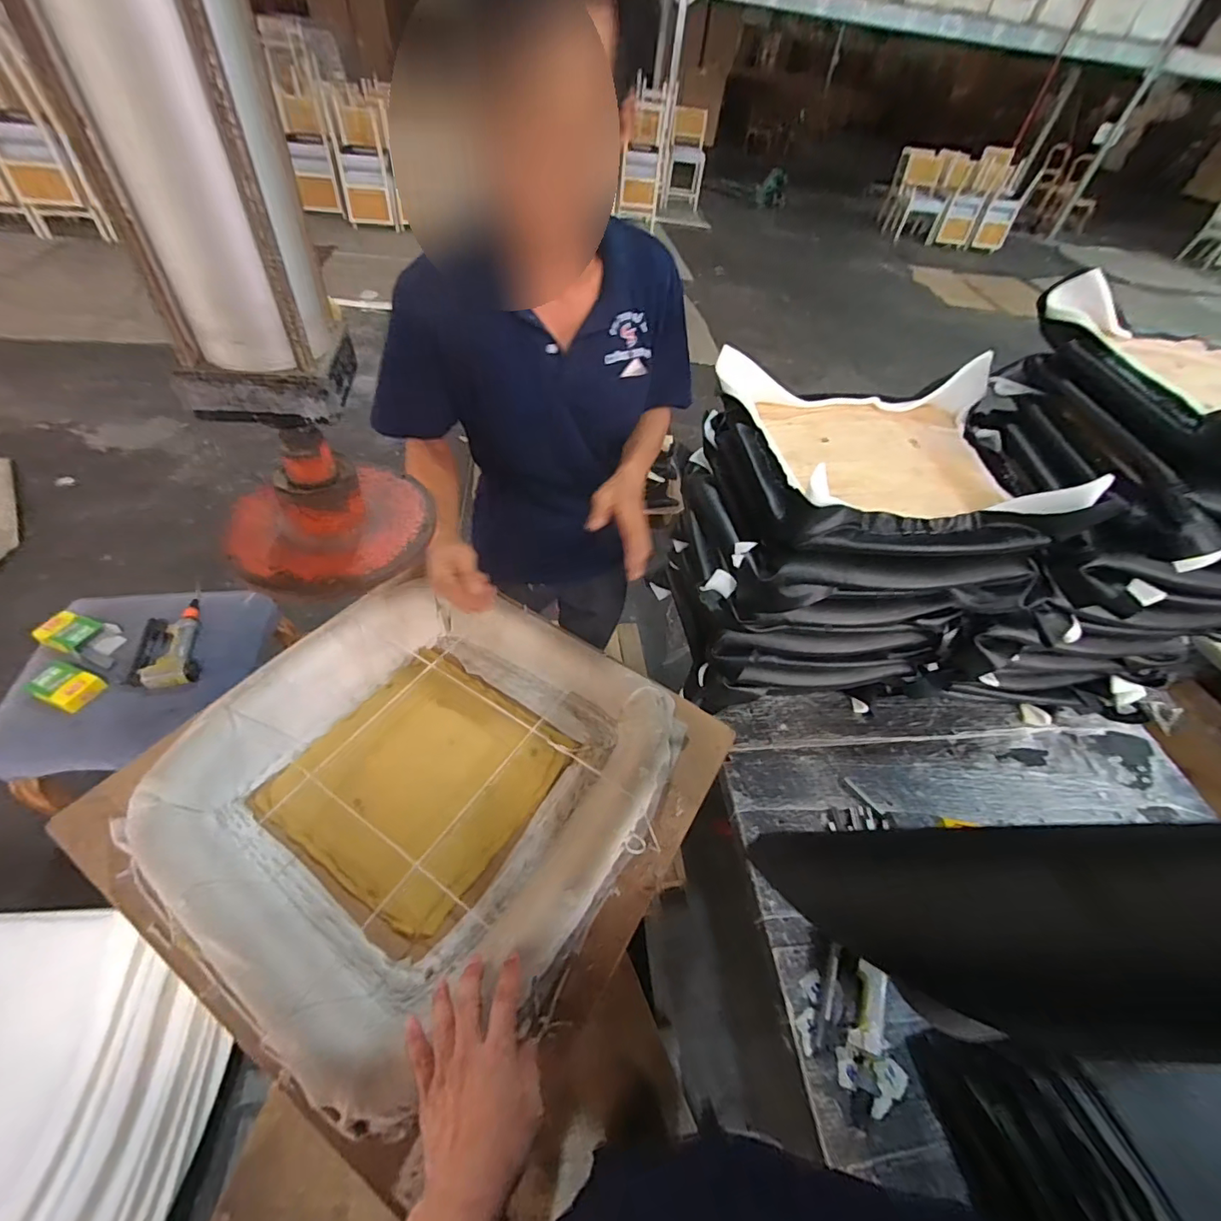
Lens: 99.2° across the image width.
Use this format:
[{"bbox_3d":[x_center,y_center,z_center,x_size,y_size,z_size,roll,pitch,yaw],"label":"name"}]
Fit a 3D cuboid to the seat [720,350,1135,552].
[{"bbox_3d":[0.491,-0.290,0.923,0.524,0.114,0.447,0,50,-7],"label":"seat"}]

